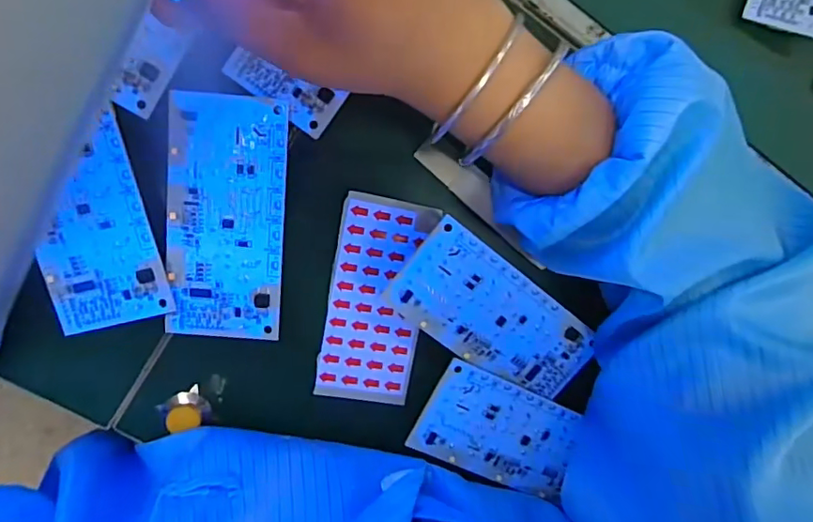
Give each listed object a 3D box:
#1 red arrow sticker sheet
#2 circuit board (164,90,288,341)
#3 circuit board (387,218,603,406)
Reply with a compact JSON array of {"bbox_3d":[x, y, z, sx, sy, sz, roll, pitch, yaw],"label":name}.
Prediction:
[{"bbox_3d":[-0.016,0.022,0.295,0.050,0.006,0.109,10,93,-10],"label":"red arrow sticker sheet"},{"bbox_3d":[-0.086,-0.020,0.261,0.055,0.004,0.114,4,97,-2],"label":"circuit board"},{"bbox_3d":[0.048,0.031,0.290,0.112,0.005,0.057,34,100,-13],"label":"circuit board"}]

